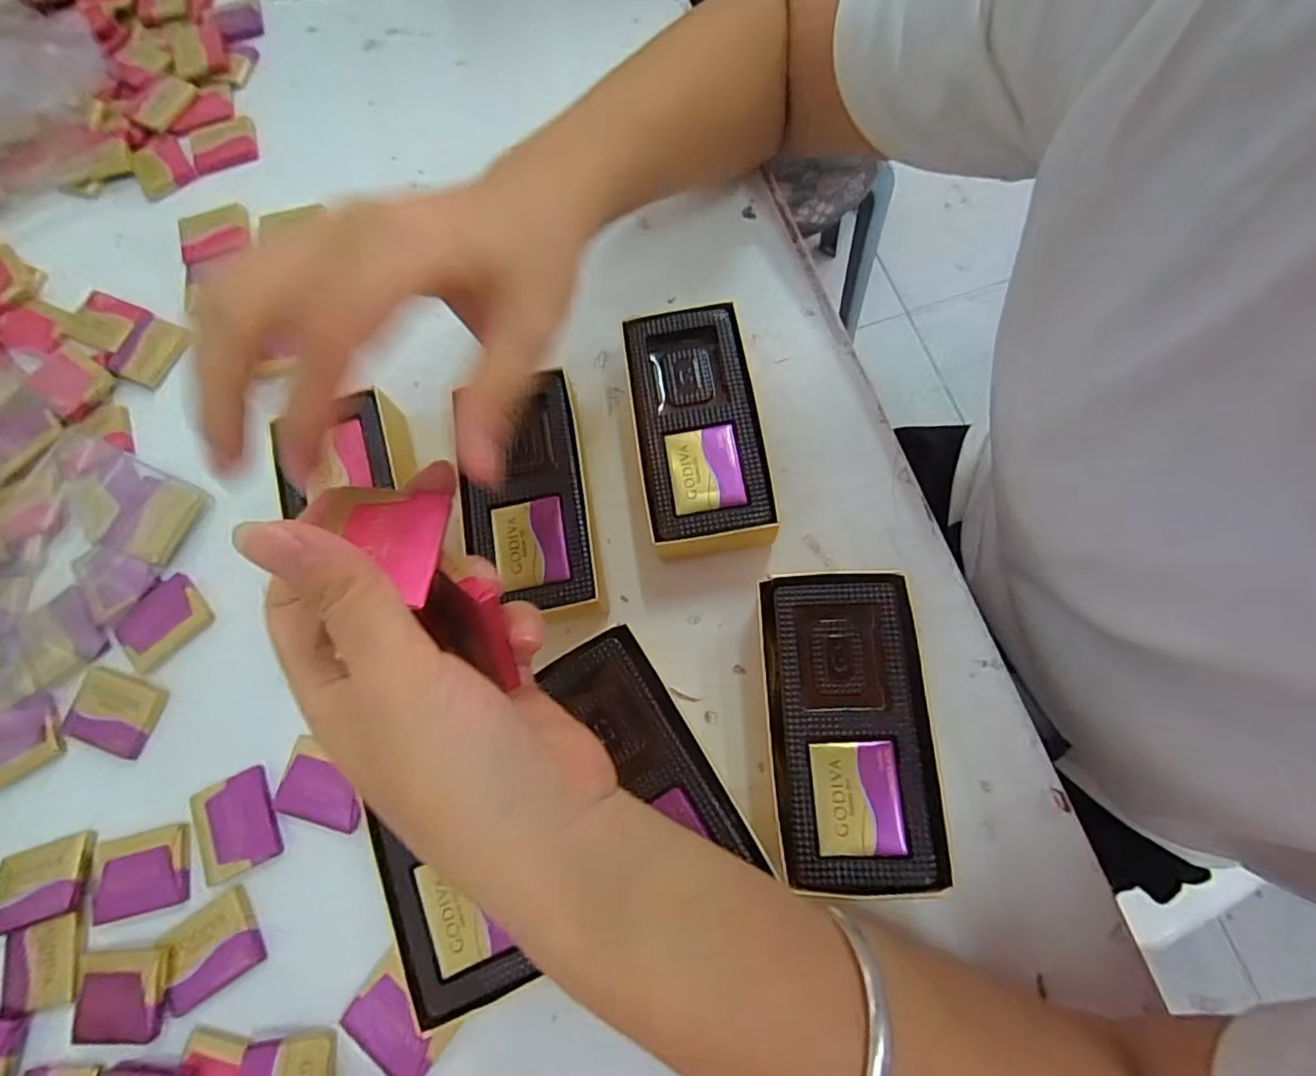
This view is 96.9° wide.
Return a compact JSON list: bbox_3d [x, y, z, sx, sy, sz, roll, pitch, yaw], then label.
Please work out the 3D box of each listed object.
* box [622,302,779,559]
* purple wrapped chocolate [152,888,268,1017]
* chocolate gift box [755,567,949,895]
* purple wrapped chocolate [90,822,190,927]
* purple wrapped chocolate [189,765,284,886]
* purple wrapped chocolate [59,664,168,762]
[{"bbox_3d":[0.018,-0.047,0.275,0.055,0.031,0.118,-9,74,2],"label":"box"},{"bbox_3d":[-0.186,0.170,0.240,0.039,0.004,0.032,-33,74,-5],"label":"purple wrapped chocolate"},{"bbox_3d":[0.074,0.074,0.237,0.061,0.034,0.115,-3,73,3],"label":"chocolate gift box"},{"bbox_3d":[-0.224,0.145,0.252,0.043,0.004,0.032,-15,74,1],"label":"purple wrapped chocolate"},{"bbox_3d":[-0.185,0.125,0.254,0.035,0.004,0.040,-26,74,-3],"label":"purple wrapped chocolate"},{"bbox_3d":[-0.254,0.081,0.270,0.043,0.004,0.032,15,76,9],"label":"purple wrapped chocolate"}]

